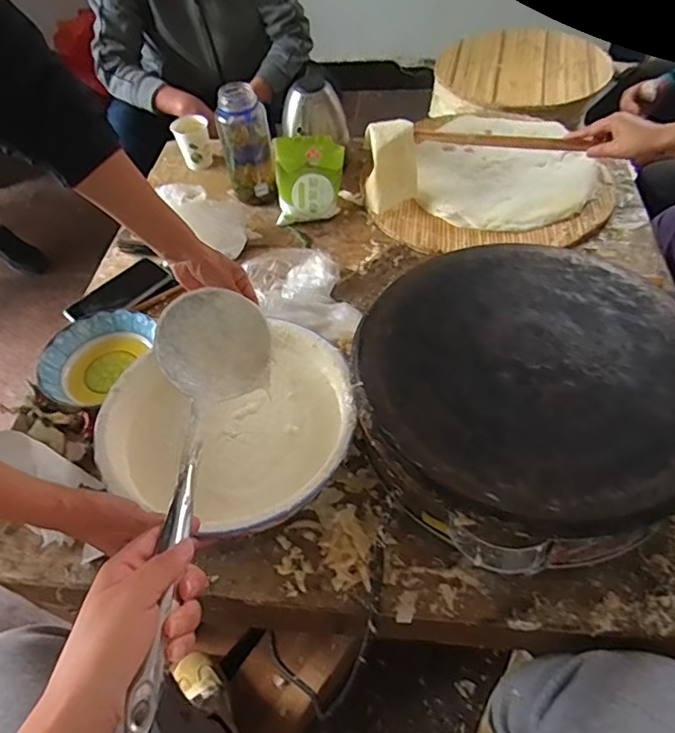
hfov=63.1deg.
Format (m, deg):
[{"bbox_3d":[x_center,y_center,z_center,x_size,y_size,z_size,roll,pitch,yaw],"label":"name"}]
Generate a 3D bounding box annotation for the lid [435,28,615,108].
[{"bbox_3d":[0.424,-0.687,1.257,0.373,0.023,0.338,-25,53,-14],"label":"lid"}]

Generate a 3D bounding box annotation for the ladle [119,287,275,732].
[{"bbox_3d":[-0.121,0.075,0.444,0.101,0.069,0.371,-3,44,3],"label":"ladle"}]

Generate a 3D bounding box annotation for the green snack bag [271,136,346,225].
[{"bbox_3d":[-0.048,-0.318,0.942,0.120,0.130,0.051,-5,51,1],"label":"green snack bag"}]

